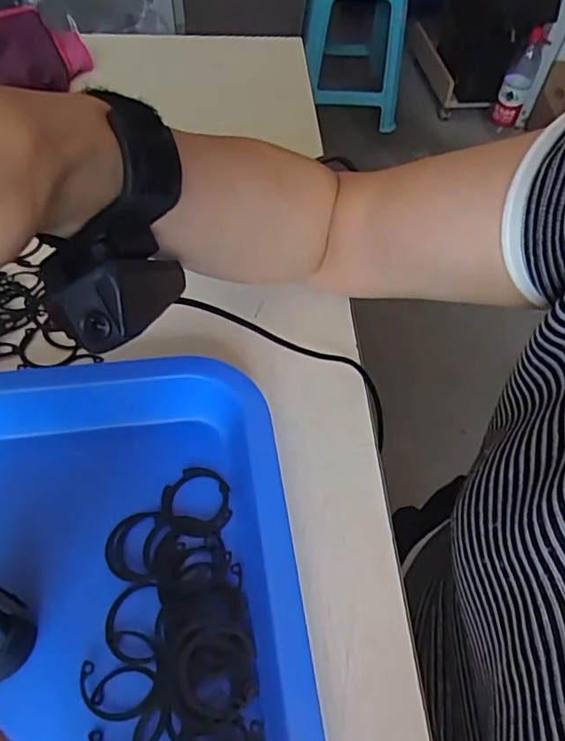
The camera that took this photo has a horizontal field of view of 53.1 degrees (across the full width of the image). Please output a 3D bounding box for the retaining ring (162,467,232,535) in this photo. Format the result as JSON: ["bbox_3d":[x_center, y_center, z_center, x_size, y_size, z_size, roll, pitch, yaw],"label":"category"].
[{"bbox_3d":[-0.046,0.069,0.305,0.036,0.004,0.037,2,55,-3],"label":"retaining ring"}]

